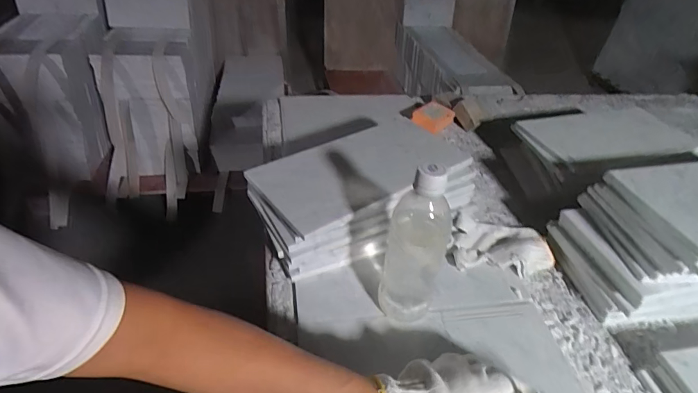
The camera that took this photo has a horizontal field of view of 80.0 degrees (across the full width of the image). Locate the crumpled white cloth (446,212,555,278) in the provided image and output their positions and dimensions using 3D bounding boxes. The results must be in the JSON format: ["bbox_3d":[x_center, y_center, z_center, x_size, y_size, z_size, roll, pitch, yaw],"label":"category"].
[{"bbox_3d":[0.218,0.071,0.600,0.149,0.026,0.094,5,39,-1],"label":"crumpled white cloth"}]

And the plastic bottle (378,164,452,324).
[{"bbox_3d":[0.074,0.056,0.458,0.063,0.206,0.056,12,39,7],"label":"plastic bottle"}]

